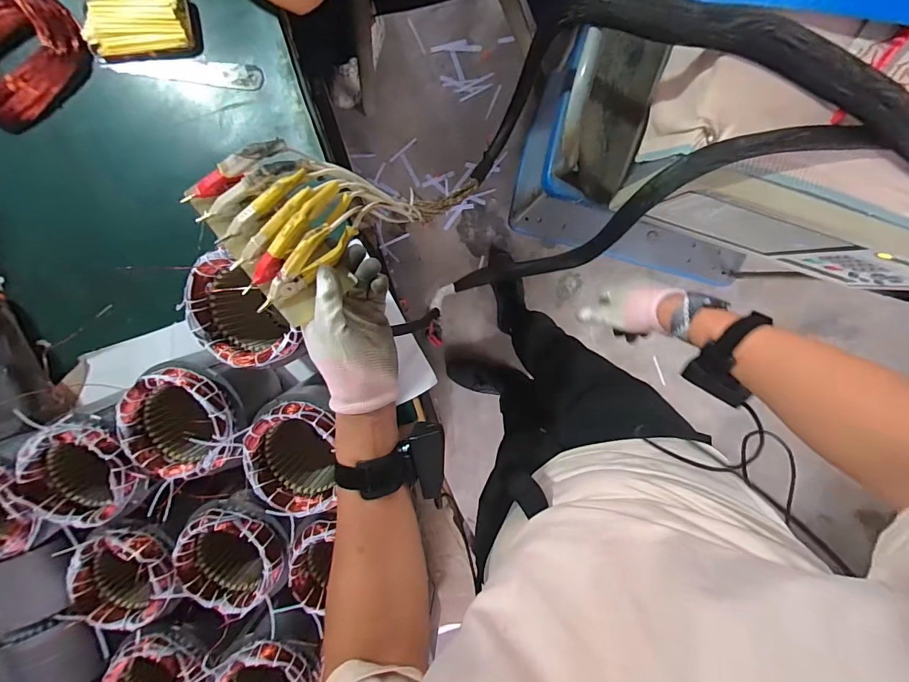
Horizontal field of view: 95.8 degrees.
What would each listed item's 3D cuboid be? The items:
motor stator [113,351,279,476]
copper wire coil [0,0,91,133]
[{"bbox_3d":[-0.333,0.088,0.564,0.167,0.140,0.143,-12,99,2],"label":"motor stator"},{"bbox_3d":[-0.609,-0.392,0.568,0.191,0.046,0.140,-19,99,4],"label":"copper wire coil"}]

